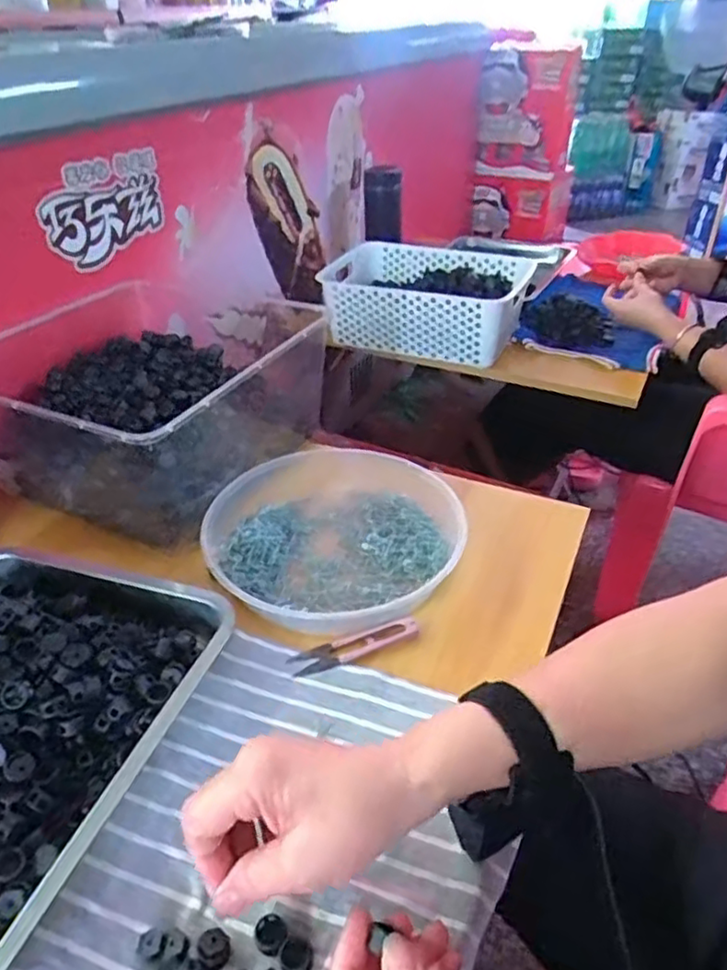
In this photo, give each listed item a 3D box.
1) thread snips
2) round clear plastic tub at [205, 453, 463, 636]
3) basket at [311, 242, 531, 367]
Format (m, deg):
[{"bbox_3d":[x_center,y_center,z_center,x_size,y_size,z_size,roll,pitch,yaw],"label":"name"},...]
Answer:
[{"bbox_3d":[-0.006,0.125,0.510,0.101,0.010,0.026,-13,37,-16],"label":"thread snips"},{"bbox_3d":[-0.025,0.043,0.595,0.219,0.040,0.209,0,36,0],"label":"round clear plastic tub"},{"bbox_3d":[0.091,-0.300,1.071,0.329,0.111,0.202,15,38,20],"label":"basket"}]

